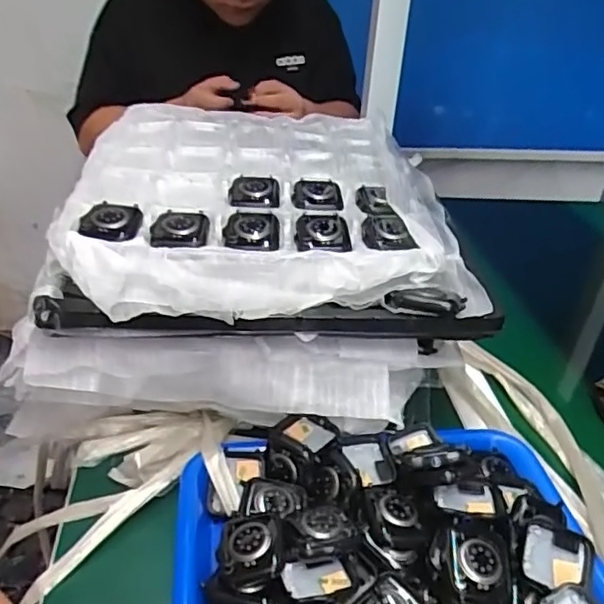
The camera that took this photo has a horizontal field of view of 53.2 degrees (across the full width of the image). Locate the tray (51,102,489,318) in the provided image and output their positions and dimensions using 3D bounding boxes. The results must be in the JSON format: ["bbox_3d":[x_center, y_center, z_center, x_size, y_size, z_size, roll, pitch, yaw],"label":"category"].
[{"bbox_3d":[-0.031,-0.091,0.517,0.302,0.052,0.324,0,32,-4],"label":"tray"}]

